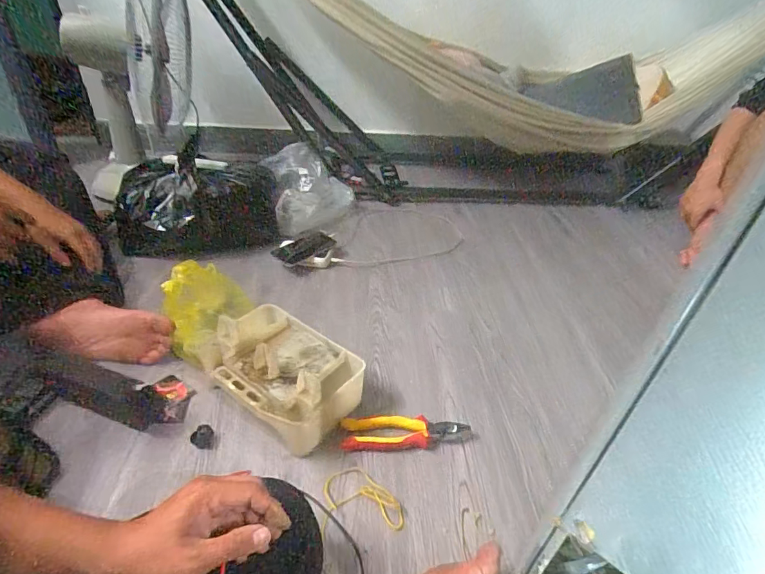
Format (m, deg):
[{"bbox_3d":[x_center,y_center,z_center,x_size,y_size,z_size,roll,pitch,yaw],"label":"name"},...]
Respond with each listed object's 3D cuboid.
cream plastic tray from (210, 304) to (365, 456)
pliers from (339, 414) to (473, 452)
[{"bbox_3d":[-0.168,0.147,0.713,0.244,0.096,0.179,28,42,28],"label":"cream plastic tray"},{"bbox_3d":[0.037,0.222,0.671,0.197,0.016,0.052,-1,37,-7],"label":"pliers"}]

